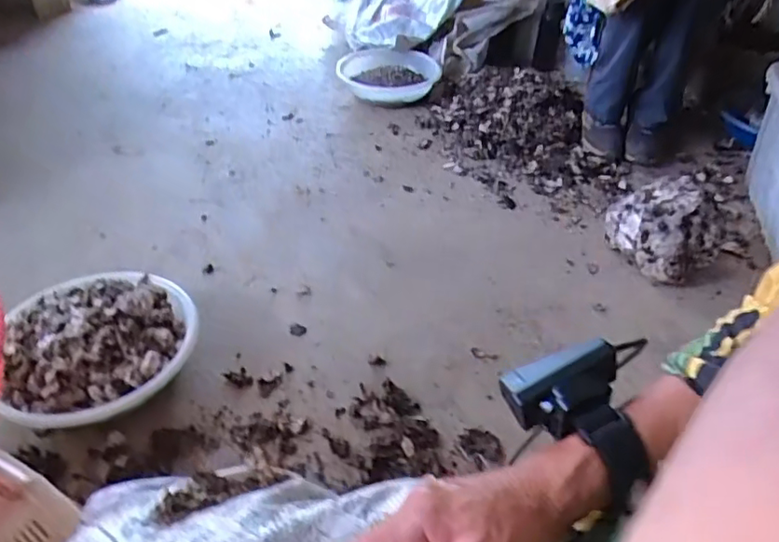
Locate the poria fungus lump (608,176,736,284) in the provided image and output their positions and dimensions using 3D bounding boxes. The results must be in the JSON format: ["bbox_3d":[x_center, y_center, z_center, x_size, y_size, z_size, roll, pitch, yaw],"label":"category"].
[{"bbox_3d":[0.548,-0.094,1.149,0.161,0.146,0.187,-13,43,-17],"label":"poria fungus lump"}]

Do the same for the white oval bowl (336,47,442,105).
[{"bbox_3d":[-0.008,-0.594,1.765,0.296,0.112,0.255,18,45,15],"label":"white oval bowl"}]

